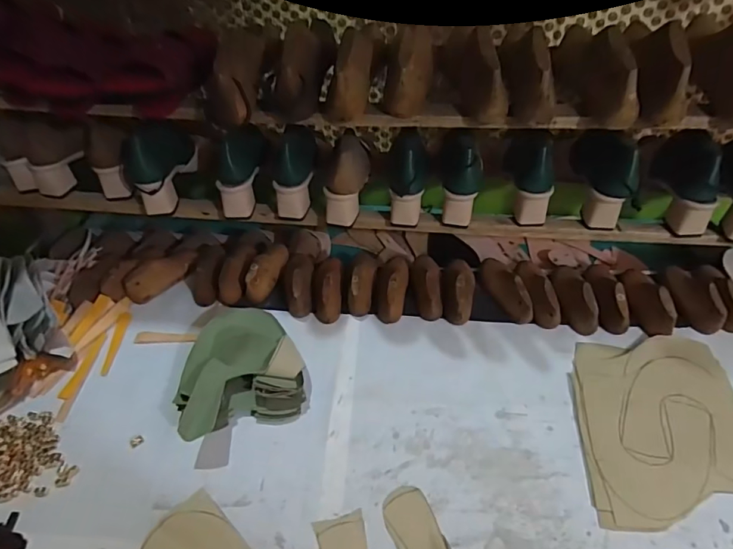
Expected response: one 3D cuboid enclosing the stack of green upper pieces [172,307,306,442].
[{"bbox_3d":[-0.187,0.133,0.685,0.174,0.058,0.192,-21,49,-15],"label":"stack of green upper pieces"}]

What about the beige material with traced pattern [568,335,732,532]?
[{"bbox_3d":[0.391,0.196,0.626,0.217,0.012,0.263,2,49,5],"label":"beige material with traced pattern"}]

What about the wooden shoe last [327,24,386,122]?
[{"bbox_3d":[-0.013,-0.309,0.666,0.061,0.076,0.234,3,47,7],"label":"wooden shoe last"}]

